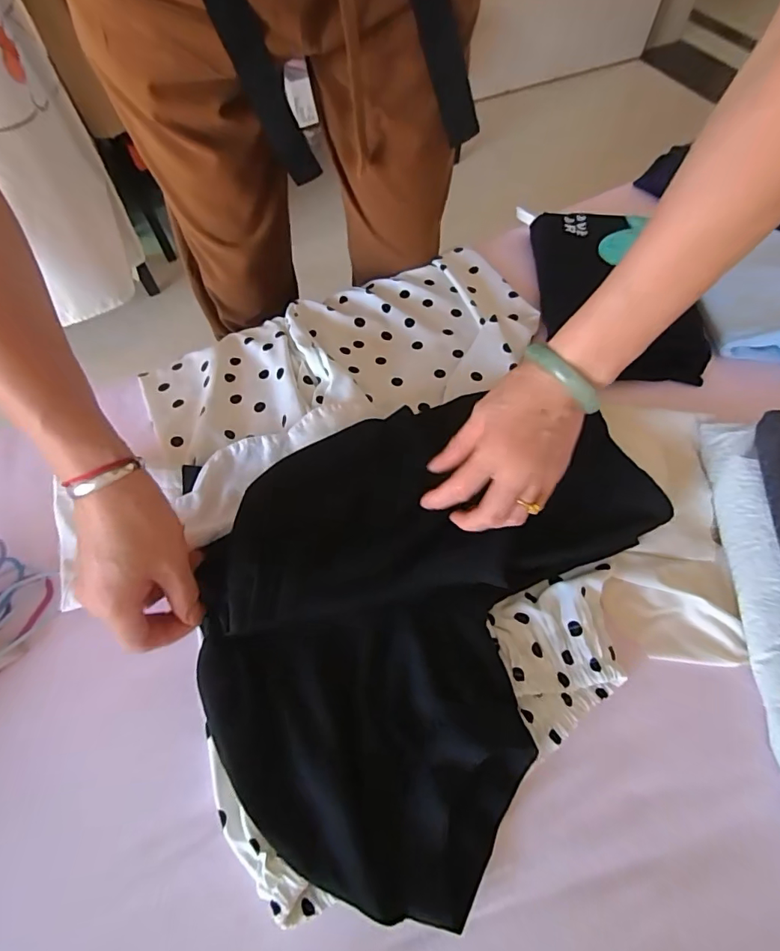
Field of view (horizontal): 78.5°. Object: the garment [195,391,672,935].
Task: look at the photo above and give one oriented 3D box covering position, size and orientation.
[{"bbox_3d":[0.024,0.075,0.369,0.267,0.062,0.371,31,65,19],"label":"garment"}]

